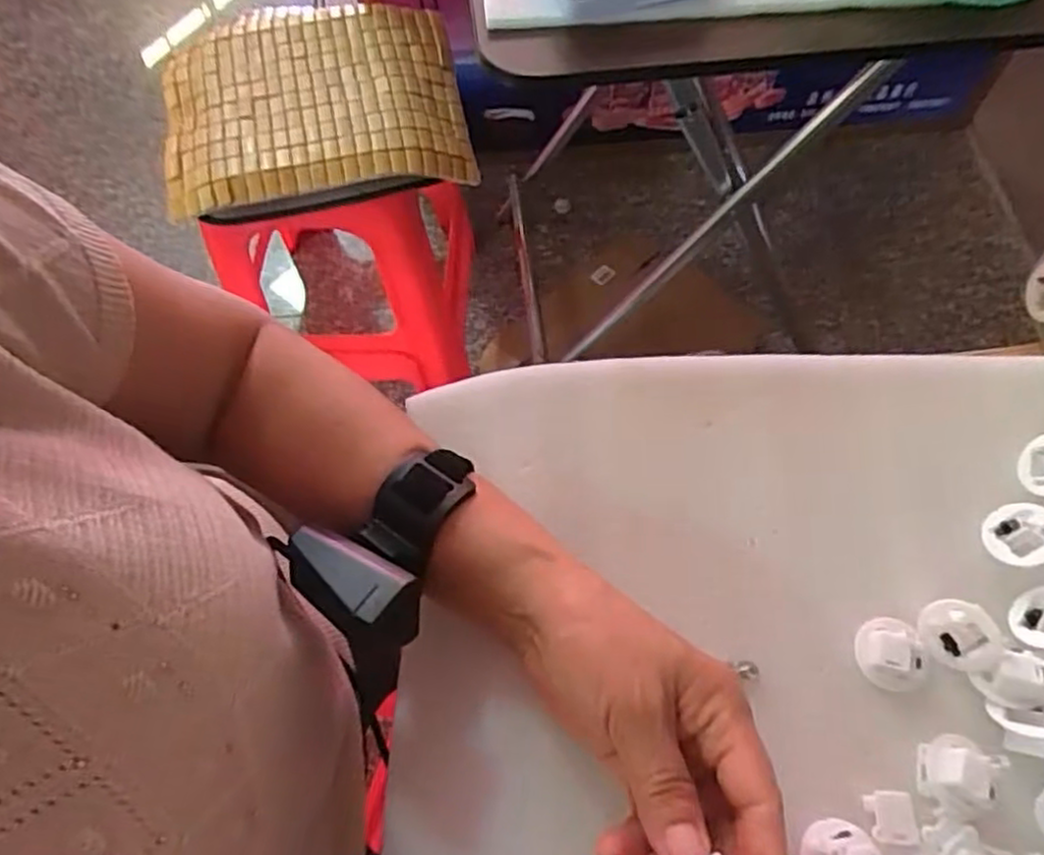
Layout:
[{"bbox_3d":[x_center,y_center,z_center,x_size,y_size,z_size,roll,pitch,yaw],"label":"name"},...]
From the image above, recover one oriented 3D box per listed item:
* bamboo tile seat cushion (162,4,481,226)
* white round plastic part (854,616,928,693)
[{"bbox_3d":[-0.258,-0.410,0.905,0.355,0.040,0.328,-11,63,-5],"label":"bamboo tile seat cushion"},{"bbox_3d":[0.172,0.105,0.334,0.027,0.015,0.032,-18,64,-8],"label":"white round plastic part"}]

